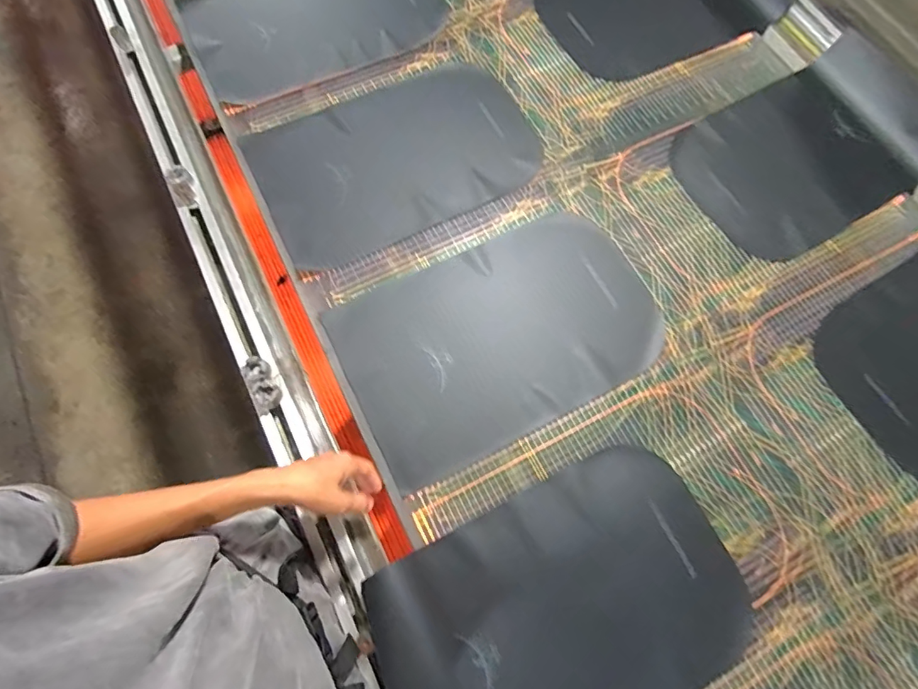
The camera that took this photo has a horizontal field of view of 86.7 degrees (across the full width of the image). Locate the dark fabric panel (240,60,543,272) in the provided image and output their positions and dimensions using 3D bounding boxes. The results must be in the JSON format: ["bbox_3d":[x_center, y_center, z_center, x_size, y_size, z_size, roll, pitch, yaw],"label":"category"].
[{"bbox_3d":[-0.111,-0.362,0.881,0.497,0.049,0.336,-29,74,-11],"label":"dark fabric panel"}]

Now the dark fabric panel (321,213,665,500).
[{"bbox_3d":[0.071,-0.023,0.781,0.493,0.029,0.321,-27,74,-10],"label":"dark fabric panel"}]

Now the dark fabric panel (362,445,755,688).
[{"bbox_3d":[0.134,0.368,0.656,0.474,0.056,0.319,-25,71,-12],"label":"dark fabric panel"}]

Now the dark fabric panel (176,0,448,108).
[{"bbox_3d":[-0.295,-0.679,1.002,0.505,0.040,0.337,-32,75,-12],"label":"dark fabric panel"}]

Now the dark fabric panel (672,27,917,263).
[{"bbox_3d":[0.688,-0.388,0.933,0.546,0.044,0.324,-30,74,-12],"label":"dark fabric panel"}]

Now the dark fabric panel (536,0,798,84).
[{"bbox_3d":[0.446,-0.756,1.064,0.539,0.058,0.317,-26,73,-11],"label":"dark fabric panel"}]

